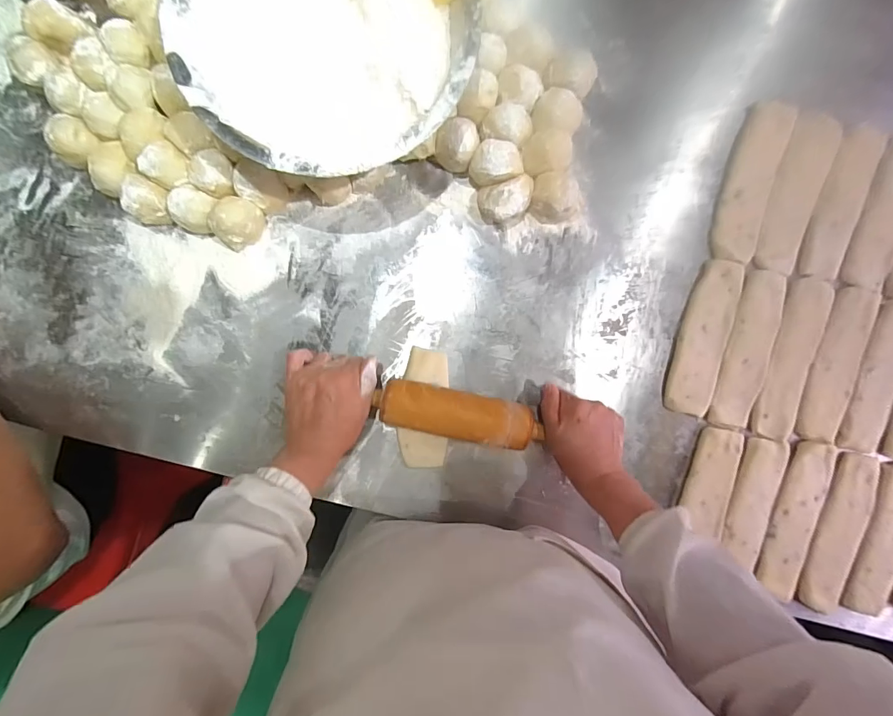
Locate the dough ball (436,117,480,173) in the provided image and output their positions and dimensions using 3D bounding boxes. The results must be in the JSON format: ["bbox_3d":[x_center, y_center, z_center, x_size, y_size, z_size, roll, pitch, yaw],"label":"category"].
[{"bbox_3d":[0.011,-0.239,0.494,0.045,0.054,0.040,15,92,-1],"label":"dough ball"}]

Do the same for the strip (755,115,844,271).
[{"bbox_3d":[0.421,-0.197,0.524,0.056,0.013,0.188,15,92,-1],"label":"strip"}]

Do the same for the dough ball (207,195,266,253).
[{"bbox_3d":[-0.236,-0.154,0.496,0.055,0.046,0.046,-45,92,1],"label":"dough ball"}]

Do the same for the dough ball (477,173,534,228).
[{"bbox_3d":[0.070,-0.179,0.503,0.062,0.047,0.044,-12,92,0],"label":"dough ball"}]

